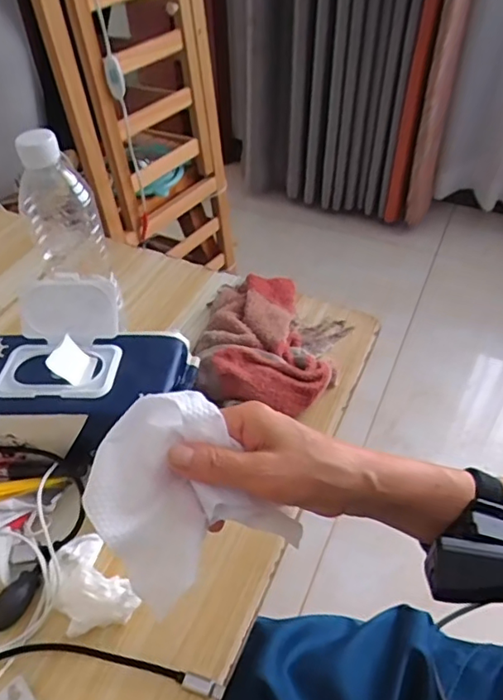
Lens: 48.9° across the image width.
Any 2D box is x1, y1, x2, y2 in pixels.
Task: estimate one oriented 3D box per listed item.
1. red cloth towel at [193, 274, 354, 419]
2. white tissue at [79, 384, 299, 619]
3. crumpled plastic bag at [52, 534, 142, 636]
[{"bbox_3d":[0.021,-0.020,0.569,0.155,0.048,0.210,3,47,4],"label":"red cloth towel"},{"bbox_3d":[-0.045,0.090,0.341,0.096,0.072,0.109,-36,55,-28],"label":"white tissue"},{"bbox_3d":[-0.120,0.171,0.405,0.047,0.021,0.072,-31,53,-25],"label":"crumpled plastic bag"}]

